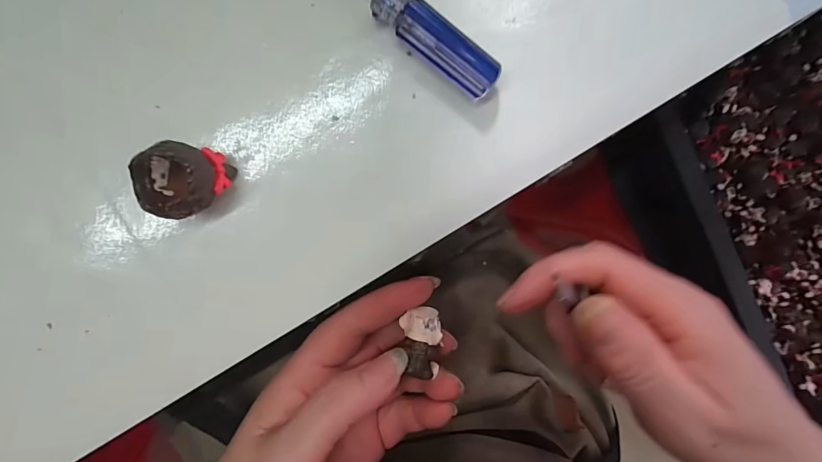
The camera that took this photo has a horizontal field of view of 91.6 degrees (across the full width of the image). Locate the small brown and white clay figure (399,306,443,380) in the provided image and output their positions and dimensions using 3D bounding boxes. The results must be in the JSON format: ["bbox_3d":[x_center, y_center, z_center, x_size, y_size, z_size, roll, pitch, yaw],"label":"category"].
[{"bbox_3d":[0.005,0.052,0.184,0.016,0.015,0.031,-1,95,-4],"label":"small brown and white clay figure"}]

